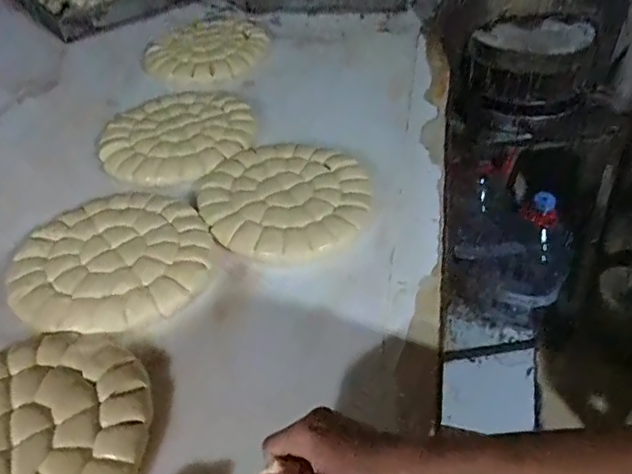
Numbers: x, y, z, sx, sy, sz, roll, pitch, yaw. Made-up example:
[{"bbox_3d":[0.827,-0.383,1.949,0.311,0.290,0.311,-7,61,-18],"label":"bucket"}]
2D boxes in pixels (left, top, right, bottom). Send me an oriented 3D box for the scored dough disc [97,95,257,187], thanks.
[{"bbox_3d":[-0.235,-0.178,0.979,0.267,0.037,0.234,-22,49,-17],"label":"scored dough disc"}]

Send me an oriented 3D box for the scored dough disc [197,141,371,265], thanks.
[{"bbox_3d":[-0.050,-0.064,0.847,0.254,0.022,0.237,0,44,0],"label":"scored dough disc"}]

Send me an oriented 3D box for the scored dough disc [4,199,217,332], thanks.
[{"bbox_3d":[-0.273,0.022,0.756,0.258,0.019,0.226,-6,45,-6],"label":"scored dough disc"}]

